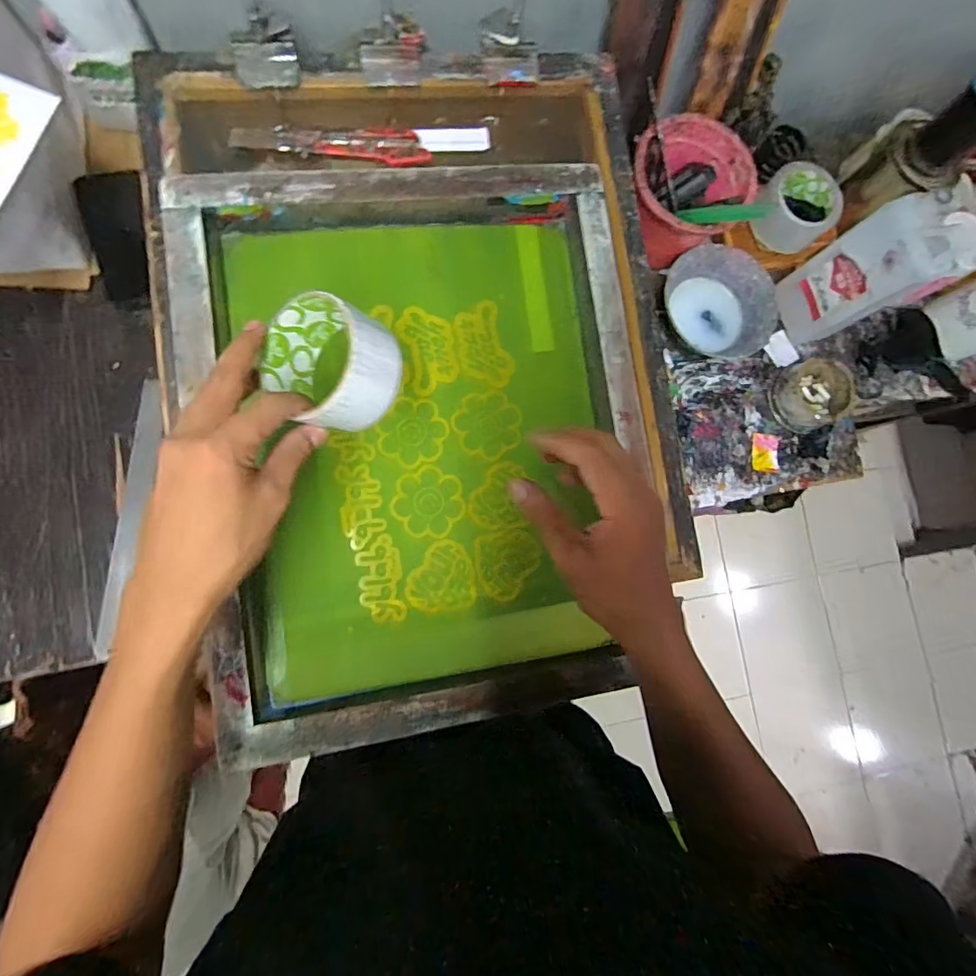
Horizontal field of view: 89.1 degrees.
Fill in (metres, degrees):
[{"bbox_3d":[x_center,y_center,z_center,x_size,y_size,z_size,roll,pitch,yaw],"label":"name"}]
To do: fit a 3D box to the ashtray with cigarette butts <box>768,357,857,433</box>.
[{"bbox_3d":[0.452,-0.132,0.696,0.091,0.055,0.095,1,84,-8],"label":"ashtray with cigarette butts"}]

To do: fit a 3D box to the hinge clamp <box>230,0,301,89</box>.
[{"bbox_3d":[-0.224,-0.448,0.480,0.062,0.069,0.067,-10,86,-9],"label":"hinge clamp"}]

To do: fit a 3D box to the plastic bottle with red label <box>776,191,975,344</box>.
[{"bbox_3d":[0.475,-0.266,0.624,0.058,0.212,0.104,-15,86,-9],"label":"plastic bottle with red label"}]

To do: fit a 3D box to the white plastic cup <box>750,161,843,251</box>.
[{"bbox_3d":[0.416,-0.379,0.674,0.097,0.059,0.093,1,84,-8],"label":"white plastic cup"}]

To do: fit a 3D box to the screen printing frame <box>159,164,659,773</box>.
[{"bbox_3d":[-0.052,-0.049,0.470,0.414,0.047,0.507,-8,85,-9],"label":"screen printing frame"}]

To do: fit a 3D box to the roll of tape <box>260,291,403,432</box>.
[{"bbox_3d":[-0.106,-0.082,0.330,0.093,0.047,0.080,28,100,24],"label":"roll of tape"}]

